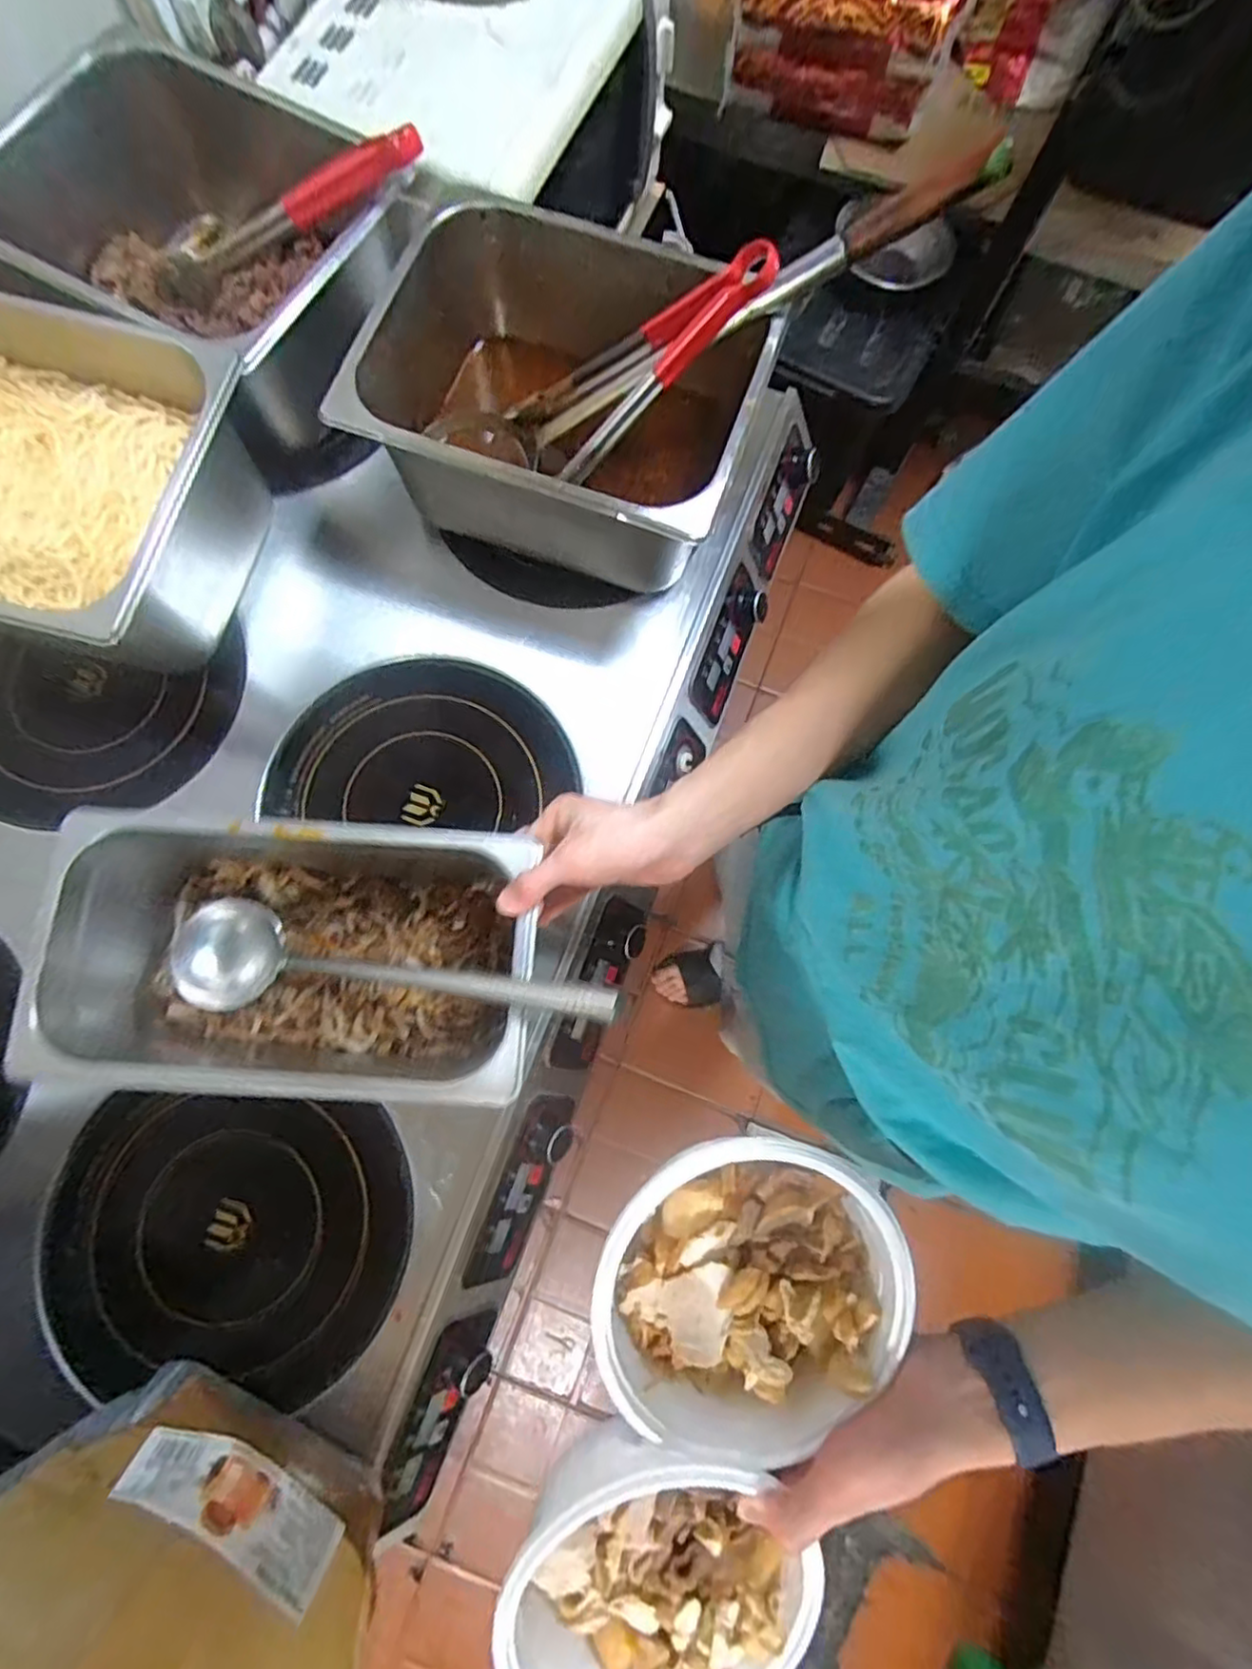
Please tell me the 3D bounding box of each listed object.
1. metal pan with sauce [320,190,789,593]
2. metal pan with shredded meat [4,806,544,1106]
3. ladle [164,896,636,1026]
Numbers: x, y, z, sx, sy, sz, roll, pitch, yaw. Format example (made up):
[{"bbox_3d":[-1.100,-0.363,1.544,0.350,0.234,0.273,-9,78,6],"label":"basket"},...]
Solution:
[{"bbox_3d":[-0.055,-0.380,0.608,0.322,0.145,0.260,18,78,3],"label":"metal pan with sauce"},{"bbox_3d":[-0.218,0.088,0.488,0.309,0.134,0.171,4,78,0],"label":"metal pan with shredded meat"},{"bbox_3d":[-0.173,0.100,0.468,0.369,0.060,0.078,2,76,26],"label":"ladle"}]

